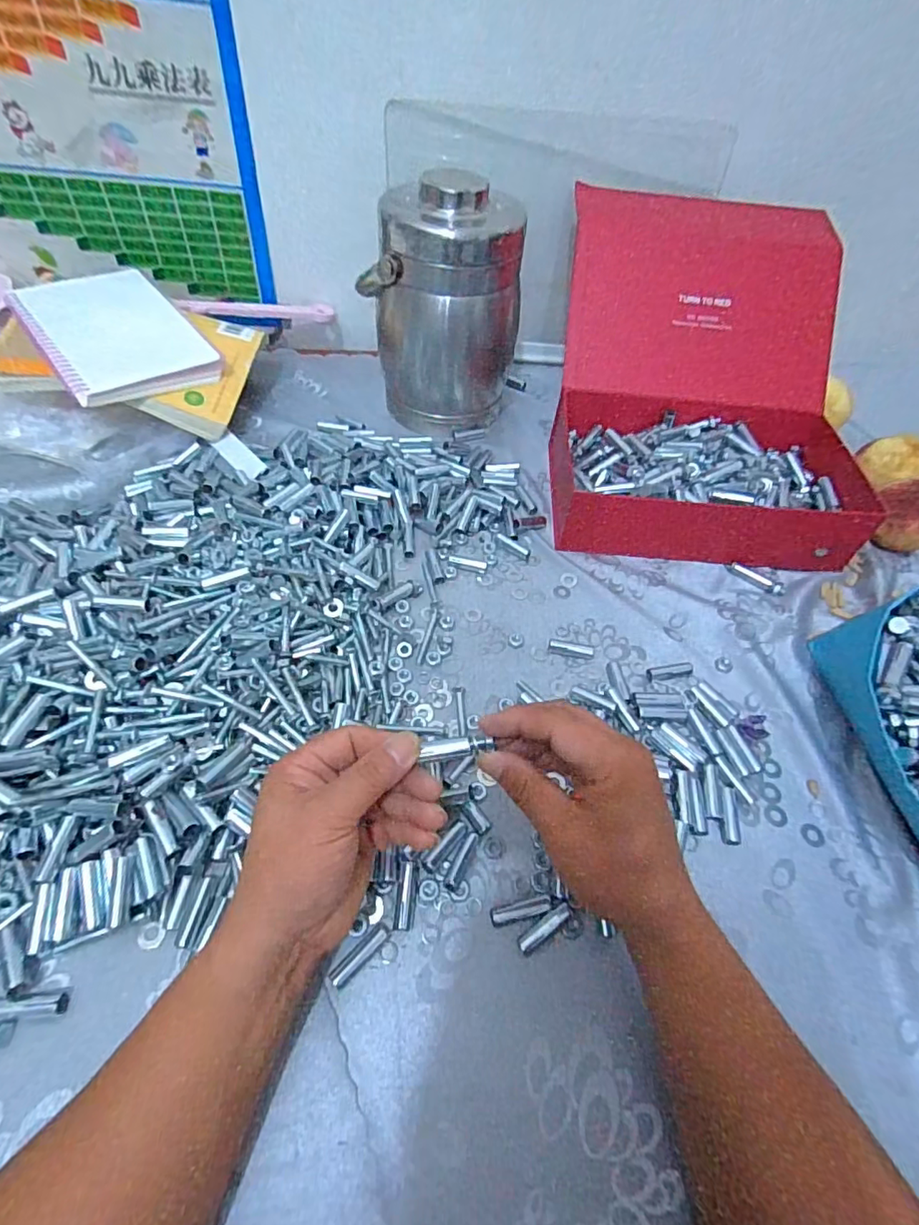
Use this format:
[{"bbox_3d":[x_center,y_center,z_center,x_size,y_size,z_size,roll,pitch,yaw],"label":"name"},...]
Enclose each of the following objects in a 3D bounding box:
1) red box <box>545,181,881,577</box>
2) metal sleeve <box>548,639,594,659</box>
[{"bbox_3d":[0.265,-0.252,0.580,0.297,0.204,0.356,5,53,-1],"label":"red box"},{"bbox_3d":[0.100,0.031,0.480,0.040,0.009,0.012,11,53,3],"label":"metal sleeve"}]

